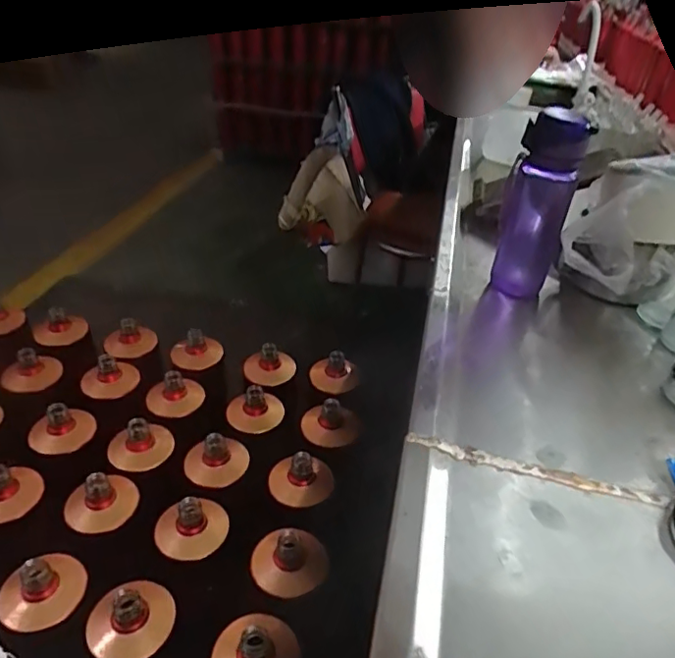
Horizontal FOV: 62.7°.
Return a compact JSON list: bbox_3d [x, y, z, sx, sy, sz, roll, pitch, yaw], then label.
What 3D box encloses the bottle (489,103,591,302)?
[{"bbox_3d":[0.256,-0.150,0.711,0.080,0.224,0.070,20,37,17],"label":"bottle"}]

